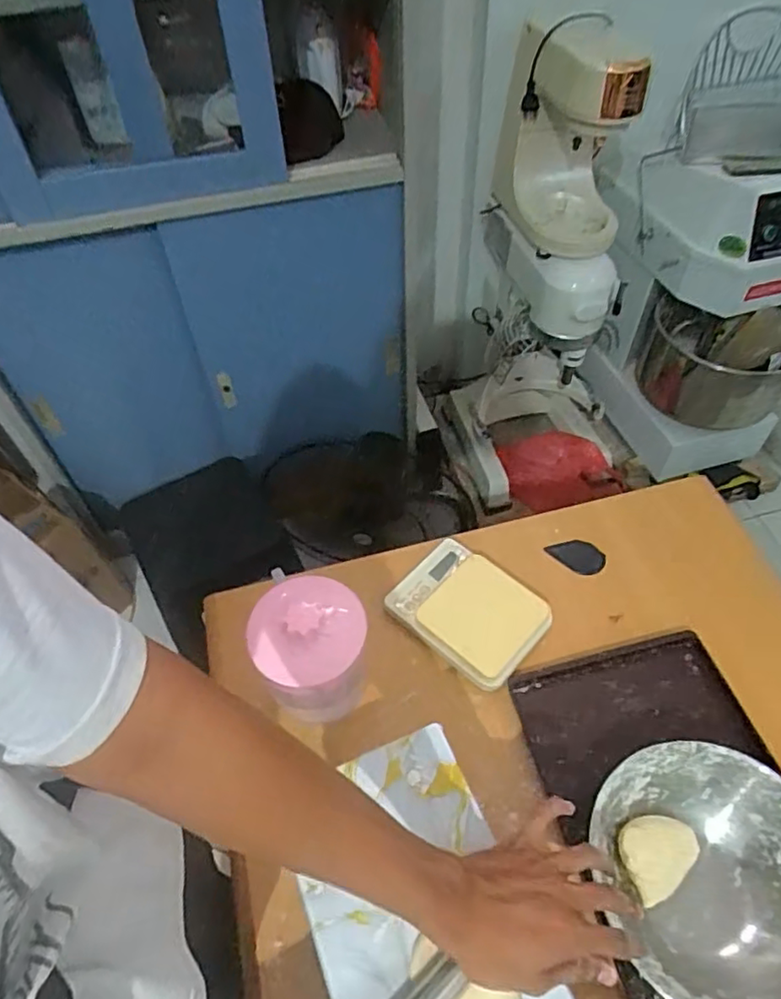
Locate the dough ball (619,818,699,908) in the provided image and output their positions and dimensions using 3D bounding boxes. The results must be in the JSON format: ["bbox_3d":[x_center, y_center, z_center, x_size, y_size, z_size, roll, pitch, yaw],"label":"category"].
[{"bbox_3d":[0.261,0.341,0.603,0.081,0.029,0.062,-21,54,-14],"label":"dough ball"}]

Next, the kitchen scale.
[{"bbox_3d":[0.097,0.139,0.783,0.178,0.041,0.133,35,61,26],"label":"kitchen scale"}]

